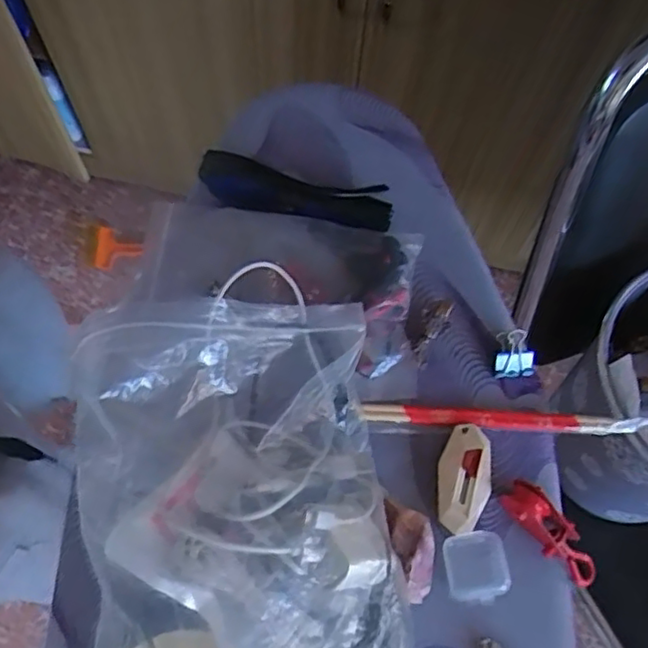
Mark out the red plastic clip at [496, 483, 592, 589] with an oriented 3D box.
[{"bbox_3d":[0.136,0.125,0.387,0.021,0.016,0.073,-43,96,-18],"label":"red plastic clip"}]

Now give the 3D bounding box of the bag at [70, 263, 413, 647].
[{"bbox_3d":[-0.044,0.097,0.337,0.163,0.079,0.277,-8,68,-7],"label":"bag"}]

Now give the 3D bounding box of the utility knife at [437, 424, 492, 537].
[{"bbox_3d":[0.085,0.094,0.398,0.030,0.008,0.065,9,67,0],"label":"utility knife"}]

